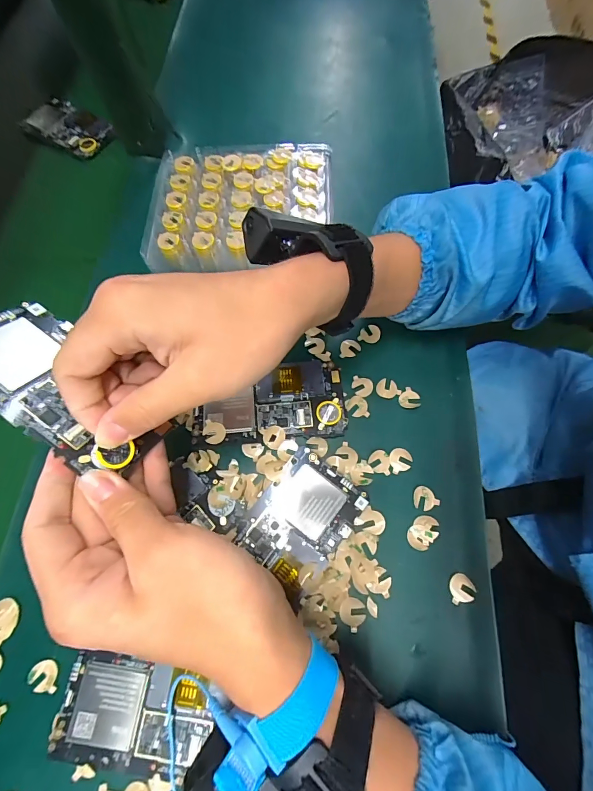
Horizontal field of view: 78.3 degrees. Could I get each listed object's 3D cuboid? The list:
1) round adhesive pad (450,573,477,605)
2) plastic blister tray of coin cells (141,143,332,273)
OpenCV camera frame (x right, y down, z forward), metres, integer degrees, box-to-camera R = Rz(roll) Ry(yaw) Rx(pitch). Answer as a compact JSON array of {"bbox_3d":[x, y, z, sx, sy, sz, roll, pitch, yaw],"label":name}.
[{"bbox_3d":[0.115,0.133,0.251,0.017,0.004,0.017,-1,69,3],"label":"round adhesive pad"},{"bbox_3d":[-0.053,-0.185,0.348,0.168,0.014,0.143,-1,72,2],"label":"plastic blister tray of coin cells"}]

